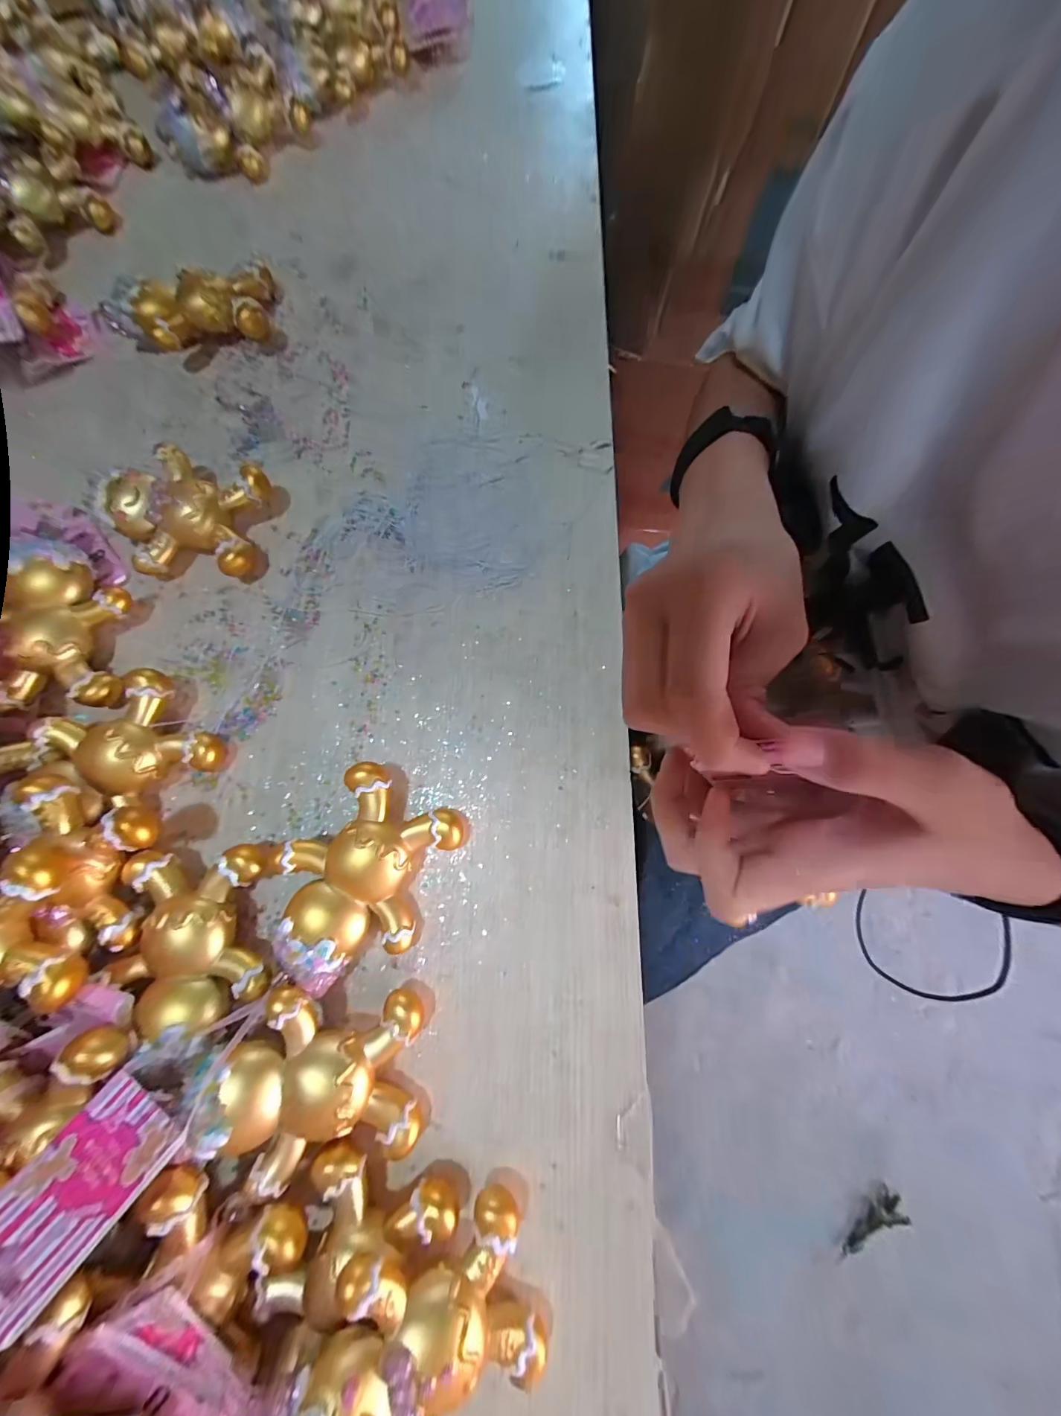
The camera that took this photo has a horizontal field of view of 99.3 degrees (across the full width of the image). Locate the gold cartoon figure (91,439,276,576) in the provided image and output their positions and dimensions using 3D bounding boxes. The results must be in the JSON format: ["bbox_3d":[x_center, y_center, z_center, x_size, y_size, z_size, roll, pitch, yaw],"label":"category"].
[{"bbox_3d":[-0.222,-0.126,0.295,0.091,0.030,0.078,5,77,2],"label":"gold cartoon figure"}]

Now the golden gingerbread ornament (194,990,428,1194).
[{"bbox_3d":[-0.101,0.178,0.215,0.095,0.044,0.078,1,77,1],"label":"golden gingerbread ornament"}]

